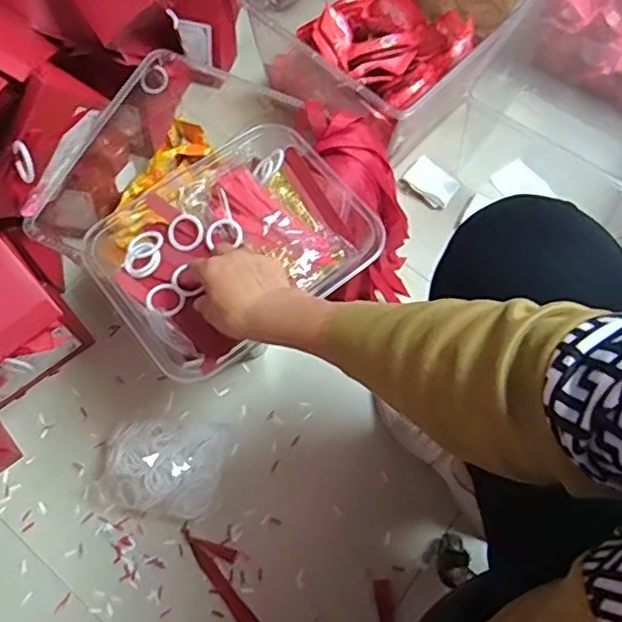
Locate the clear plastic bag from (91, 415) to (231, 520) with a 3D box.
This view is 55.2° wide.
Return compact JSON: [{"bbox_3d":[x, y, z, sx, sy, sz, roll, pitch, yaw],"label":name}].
[{"bbox_3d":[-0.185,0.186,0.721,0.154,0.058,0.116,5,67,0],"label":"clear plastic bag"}]

